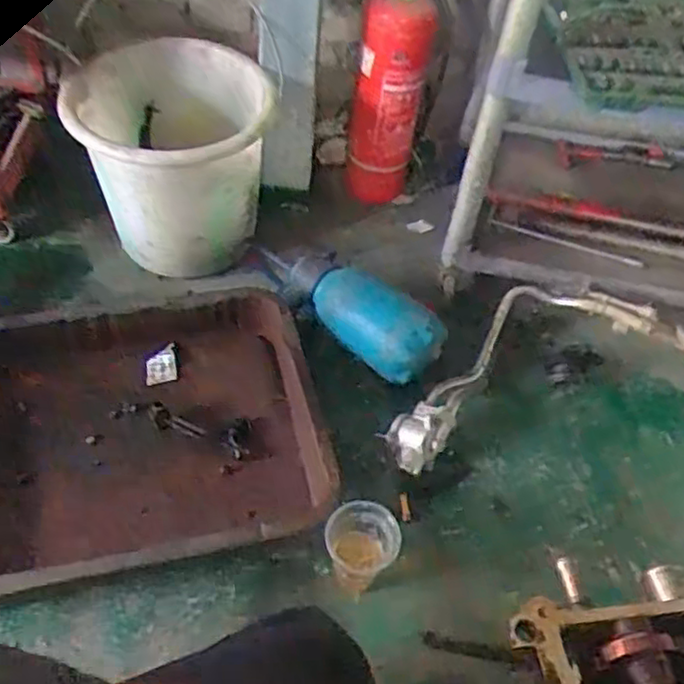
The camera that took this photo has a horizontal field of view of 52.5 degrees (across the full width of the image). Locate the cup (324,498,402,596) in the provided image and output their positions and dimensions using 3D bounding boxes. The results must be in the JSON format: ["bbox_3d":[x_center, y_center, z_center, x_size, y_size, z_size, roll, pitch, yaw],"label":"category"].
[{"bbox_3d":[0.023,0.269,0.904,0.086,0.113,0.082,-17,53,-18],"label":"cup"}]

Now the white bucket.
[{"bbox_3d":[-0.268,-0.286,1.137,0.270,0.317,0.280,3,50,-4],"label":"white bucket"}]

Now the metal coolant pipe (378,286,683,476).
[{"bbox_3d":[0.321,0.021,1.136,0.580,0.105,0.244,-14,53,-16],"label":"metal coolant pipe"}]

